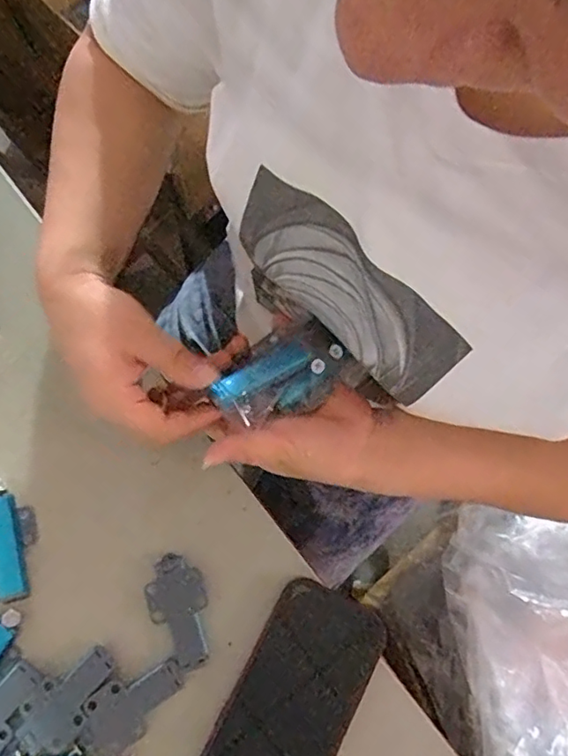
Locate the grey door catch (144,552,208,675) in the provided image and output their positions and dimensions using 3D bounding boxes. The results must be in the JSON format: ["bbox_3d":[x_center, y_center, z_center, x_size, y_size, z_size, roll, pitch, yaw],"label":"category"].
[{"bbox_3d":[-0.076,0.171,0.407,0.040,0.015,0.079,-15,77,-5],"label":"grey door catch"}]

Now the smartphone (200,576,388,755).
[{"bbox_3d":[0.005,0.232,0.394,0.081,0.013,0.162,28,77,5],"label":"smartphone"}]

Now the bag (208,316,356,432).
[{"bbox_3d":[-0.003,-0.001,0.389,0.097,0.029,0.049,-40,95,-20],"label":"bag"}]

